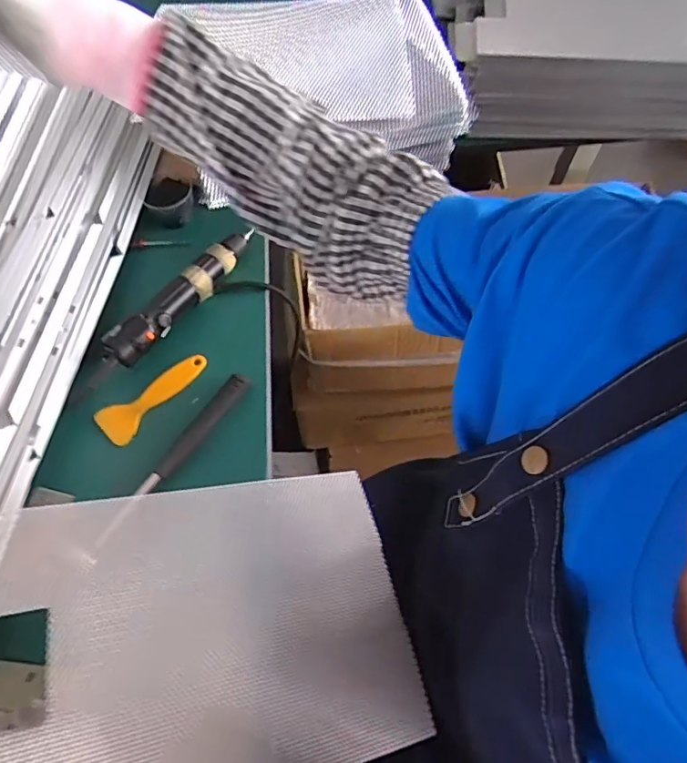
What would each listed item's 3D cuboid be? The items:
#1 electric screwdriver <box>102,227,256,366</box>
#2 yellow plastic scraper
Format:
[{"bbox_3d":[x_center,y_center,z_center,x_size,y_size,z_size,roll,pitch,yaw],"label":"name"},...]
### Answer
[{"bbox_3d":[-0.192,-0.104,0.620,0.038,0.048,0.228,28,67,15],"label":"electric screwdriver"},{"bbox_3d":[-0.212,0.013,0.589,0.049,0.009,0.131,40,70,20],"label":"yellow plastic scraper"}]

